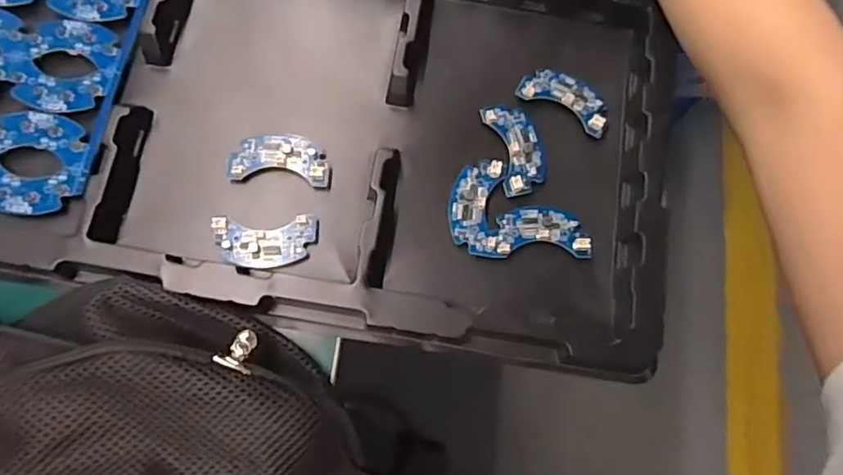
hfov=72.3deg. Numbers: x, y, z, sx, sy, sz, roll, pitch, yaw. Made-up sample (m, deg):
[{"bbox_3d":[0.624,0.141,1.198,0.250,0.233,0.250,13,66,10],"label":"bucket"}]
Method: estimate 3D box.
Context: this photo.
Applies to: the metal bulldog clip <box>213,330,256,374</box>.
[{"bbox_3d":[-0.099,0.060,0.311,0.020,0.010,0.022,21,73,4],"label":"metal bulldog clip"}]

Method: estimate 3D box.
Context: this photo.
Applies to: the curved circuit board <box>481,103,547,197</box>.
[{"bbox_3d":[0.065,-0.062,0.389,0.034,0.008,0.064,-15,75,-7],"label":"curved circuit board"}]

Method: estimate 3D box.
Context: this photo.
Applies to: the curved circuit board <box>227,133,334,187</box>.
[{"bbox_3d":[-0.092,-0.051,0.377,0.066,0.012,0.032,4,74,-2],"label":"curved circuit board"}]

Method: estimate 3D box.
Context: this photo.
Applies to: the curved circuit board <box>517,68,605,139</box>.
[{"bbox_3d":[0.101,-0.097,0.399,0.064,0.008,0.029,30,75,6],"label":"curved circuit board"}]

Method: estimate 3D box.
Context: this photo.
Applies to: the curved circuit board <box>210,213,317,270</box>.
[{"bbox_3d":[-0.097,0.003,0.360,0.062,0.011,0.032,-2,74,-3],"label":"curved circuit board"}]

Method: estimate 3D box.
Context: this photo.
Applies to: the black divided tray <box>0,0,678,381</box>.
[{"bbox_3d":[-0.084,-0.187,0.414,0.521,0.036,0.505,9,73,1],"label":"black divided tray"}]

